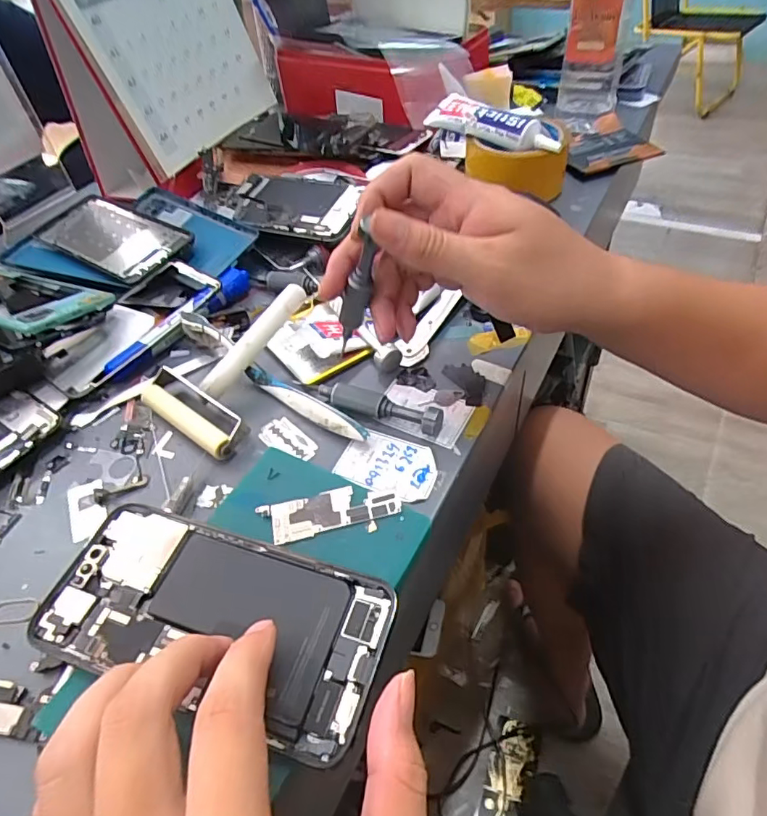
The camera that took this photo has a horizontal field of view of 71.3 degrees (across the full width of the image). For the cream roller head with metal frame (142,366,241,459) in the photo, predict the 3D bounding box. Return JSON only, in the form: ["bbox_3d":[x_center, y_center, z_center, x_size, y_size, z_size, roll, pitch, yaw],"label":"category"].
[{"bbox_3d":[-0.126,0.001,0.348,0.090,0.019,0.026,31,57,26],"label":"cream roller head with metal frame"}]

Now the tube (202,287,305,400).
[{"bbox_3d":[-0.086,-0.046,0.361,0.011,0.016,0.094,32,76,27],"label":"tube"}]

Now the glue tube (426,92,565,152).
[{"bbox_3d":[0.100,-0.264,0.493,0.029,0.030,0.138,-39,54,-25],"label":"glue tube"}]

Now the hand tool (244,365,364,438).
[{"bbox_3d":[-0.051,-0.004,0.347,0.102,0.014,0.014,30,57,26],"label":"hand tool"}]

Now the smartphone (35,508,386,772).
[{"bbox_3d":[-0.078,0.093,0.244,0.157,0.004,0.073,12,51,15],"label":"smartphone"}]

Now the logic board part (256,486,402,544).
[{"bbox_3d":[-0.028,0.055,0.280,0.072,0.004,0.027,-7,50,0],"label":"logic board part"}]

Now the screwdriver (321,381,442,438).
[{"bbox_3d":[-0.004,-0.001,0.338,0.085,0.015,0.014,18,52,18],"label":"screwdriver"}]

